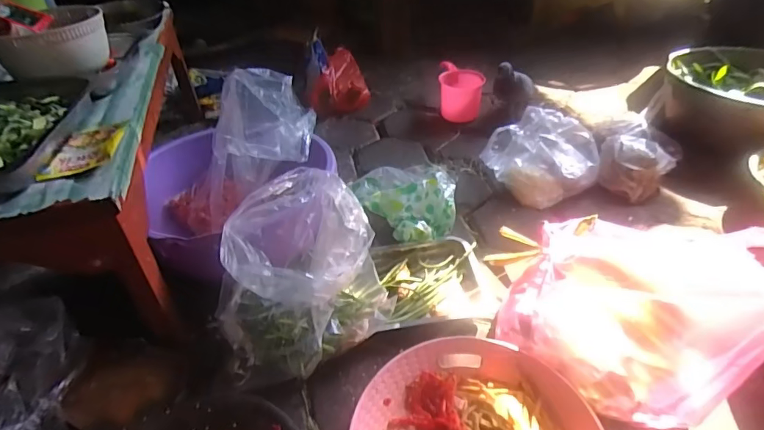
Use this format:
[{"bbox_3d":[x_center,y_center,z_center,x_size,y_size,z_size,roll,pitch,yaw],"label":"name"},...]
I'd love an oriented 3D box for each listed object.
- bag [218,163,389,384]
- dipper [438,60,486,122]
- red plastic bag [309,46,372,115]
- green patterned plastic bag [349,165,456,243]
[{"bbox_3d":[-0.146,0.092,0.793,0.279,0.213,0.236,-21,42,-21],"label":"bag"},{"bbox_3d":[0.234,-0.355,1.379,0.124,0.126,0.150,3,39,8],"label":"dipper"},{"bbox_3d":[-0.134,-0.413,1.457,0.175,0.142,0.182,-6,39,-4],"label":"red plastic bag"},{"bbox_3d":[0.075,-0.032,1.035,0.192,0.089,0.223,-27,44,-26],"label":"green patterned plastic bag"}]

